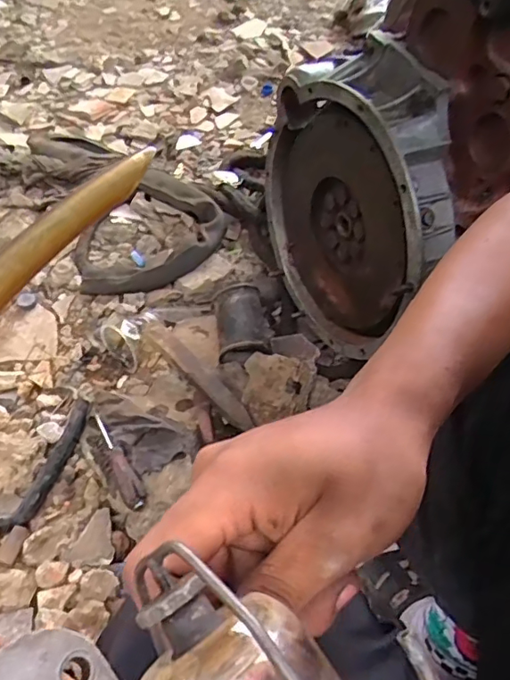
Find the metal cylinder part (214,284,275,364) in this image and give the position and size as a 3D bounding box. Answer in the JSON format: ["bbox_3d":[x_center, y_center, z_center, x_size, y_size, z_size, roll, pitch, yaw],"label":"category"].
[{"bbox_3d":[-0.016,-0.025,0.905,0.097,0.085,0.121,-3,53,-7],"label":"metal cylinder part"}]

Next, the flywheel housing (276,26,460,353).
[{"bbox_3d":[0.130,-0.172,0.723,0.114,0.372,0.346,-13,53,-12],"label":"flywheel housing"}]

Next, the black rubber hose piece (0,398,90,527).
[{"bbox_3d":[-0.296,0.177,0.768,0.043,0.035,0.199,19,53,13],"label":"black rubber hose piece"}]

